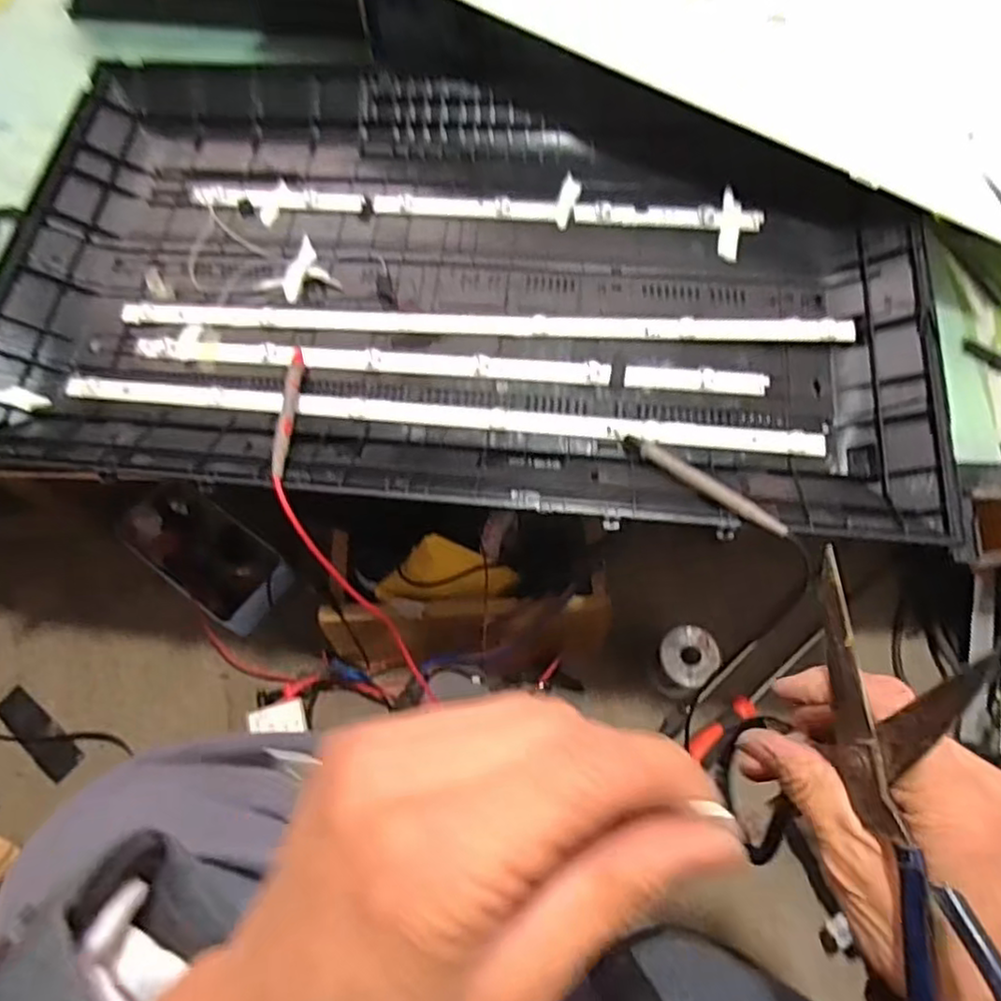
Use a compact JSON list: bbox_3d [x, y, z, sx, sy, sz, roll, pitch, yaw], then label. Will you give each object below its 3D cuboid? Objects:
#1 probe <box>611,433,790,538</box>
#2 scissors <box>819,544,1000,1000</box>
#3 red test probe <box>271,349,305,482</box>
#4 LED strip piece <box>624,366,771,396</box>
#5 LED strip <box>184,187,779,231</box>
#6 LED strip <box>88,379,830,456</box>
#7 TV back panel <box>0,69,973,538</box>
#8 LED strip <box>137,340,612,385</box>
[{"bbox_3d":[0.132,-0.014,0.463,0.012,0.011,0.137,-42,53,-13],"label":"probe"},{"bbox_3d":[0.152,0.114,0.240,0.022,0.067,0.196,-8,73,-1],"label":"scissors"},{"bbox_3d":[-0.156,-0.068,0.503,0.011,0.008,0.132,-5,51,0],"label":"red test probe"},{"bbox_3d":[0.149,-0.093,0.522,0.106,0.004,0.019,5,69,4],"label":"LED strip piece"},{"bbox_3d":[-0.029,-0.256,0.589,0.487,0.009,0.024,5,69,4],"label":"LED strip"},{"bbox_3d":[-0.051,-0.064,0.506,0.557,0.007,0.022,5,69,4],"label":"LED strip"},{"bbox_3d":[-0.041,-0.191,0.549,0.727,0.039,0.423,6,69,5],"label":"TV back panel"},{"bbox_3d":[-0.104,-0.111,0.538,0.373,0.004,0.020,4,69,4],"label":"LED strip"}]

